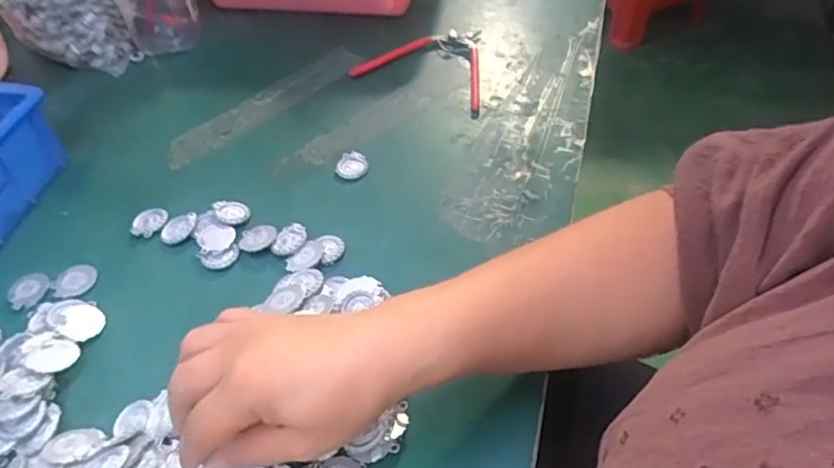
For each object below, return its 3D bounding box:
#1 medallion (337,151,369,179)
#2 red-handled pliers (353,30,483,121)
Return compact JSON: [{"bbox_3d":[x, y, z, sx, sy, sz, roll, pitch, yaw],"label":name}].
[{"bbox_3d":[-0.056,-0.060,0.500,0.028,0.004,0.029,-1,48,2],"label":"medallion"},{"bbox_3d":[-0.002,-0.169,0.586,0.130,0.014,0.140,2,48,5],"label":"red-handled pliers"}]

